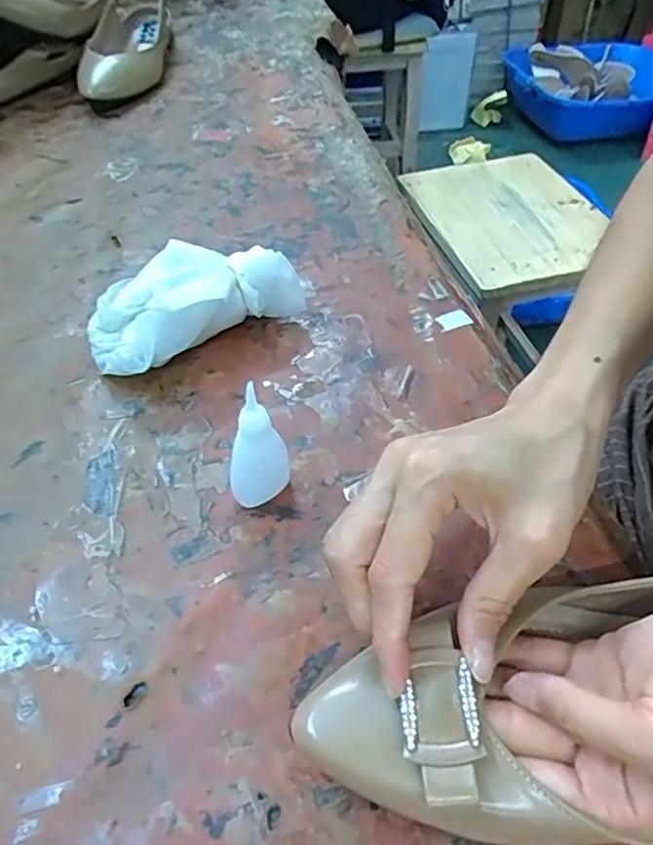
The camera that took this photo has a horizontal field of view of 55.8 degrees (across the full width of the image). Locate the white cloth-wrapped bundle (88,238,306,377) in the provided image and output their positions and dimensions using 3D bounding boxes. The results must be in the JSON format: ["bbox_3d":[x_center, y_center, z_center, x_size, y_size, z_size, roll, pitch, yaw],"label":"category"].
[{"bbox_3d":[-0.089,-0.082,0.411,0.143,0.061,0.073,-27,52,-21],"label":"white cloth-wrapped bundle"}]

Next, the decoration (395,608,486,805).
[{"bbox_3d":[0.041,0.102,0.228,0.028,0.008,0.064,0,54,2],"label":"decoration"}]

